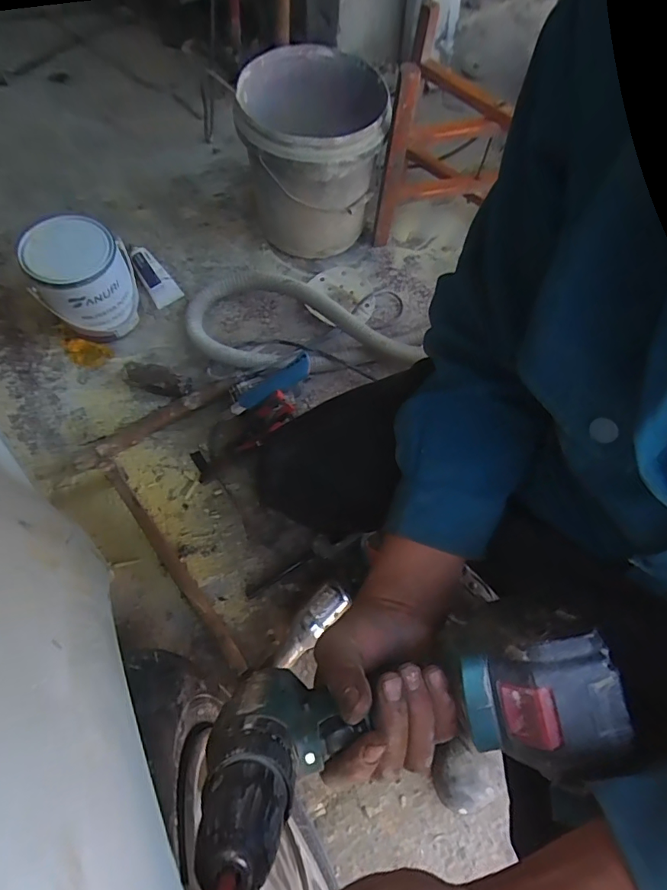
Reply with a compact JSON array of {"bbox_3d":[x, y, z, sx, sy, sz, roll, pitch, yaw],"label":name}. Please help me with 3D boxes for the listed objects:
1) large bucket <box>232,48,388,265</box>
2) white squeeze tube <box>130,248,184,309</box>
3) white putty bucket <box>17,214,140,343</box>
[{"bbox_3d":[-0.042,-0.537,0.898,0.244,0.267,0.247,1,67,-3],"label":"large bucket"},{"bbox_3d":[-0.354,-0.338,0.933,0.056,0.029,0.142,-30,72,-15],"label":"white squeeze tube"},{"bbox_3d":[-0.432,-0.287,0.827,0.160,0.170,0.146,-26,71,-14],"label":"white putty bucket"}]

